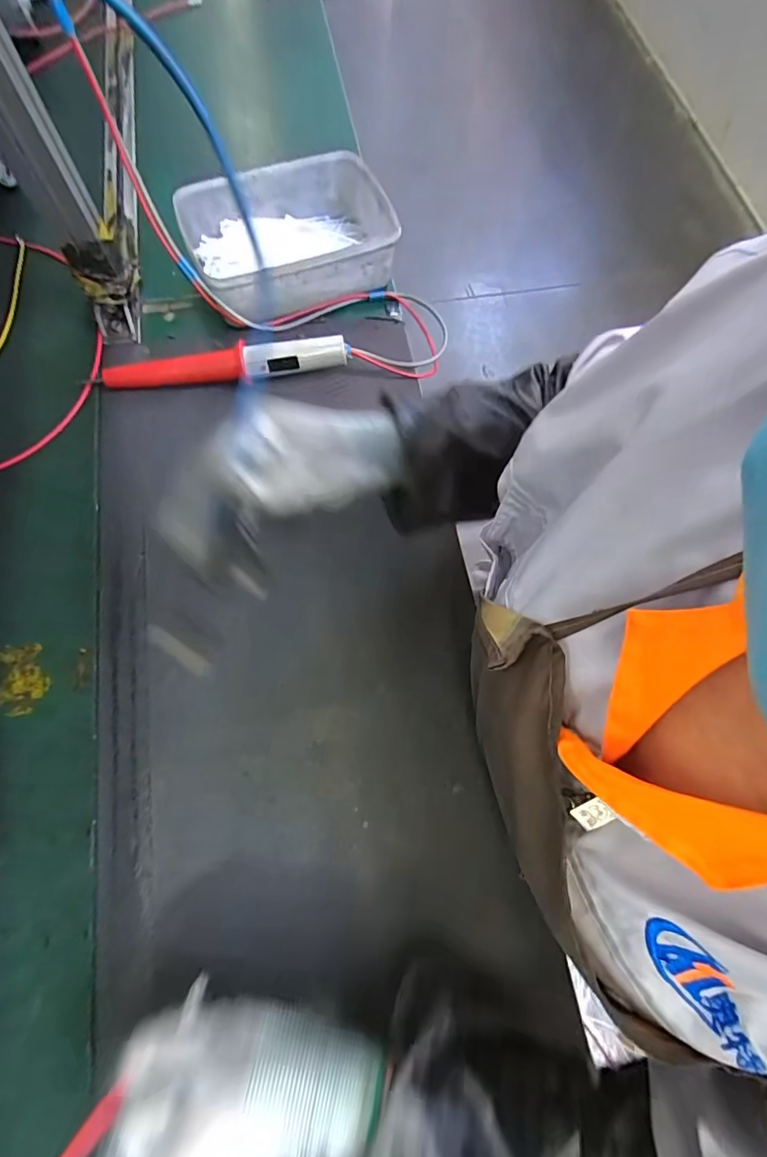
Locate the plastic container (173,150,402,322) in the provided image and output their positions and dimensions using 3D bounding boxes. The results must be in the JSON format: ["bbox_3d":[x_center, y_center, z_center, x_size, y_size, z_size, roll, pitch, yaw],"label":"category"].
[{"bbox_3d":[-0.100,-0.391,0.555,0.220,0.061,0.165,-17,71,-7],"label":"plastic container"}]

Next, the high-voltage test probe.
[{"bbox_3d":[-0.167,-0.223,0.502,0.254,0.040,0.031,-10,71,-4],"label":"high-voltage test probe"}]

